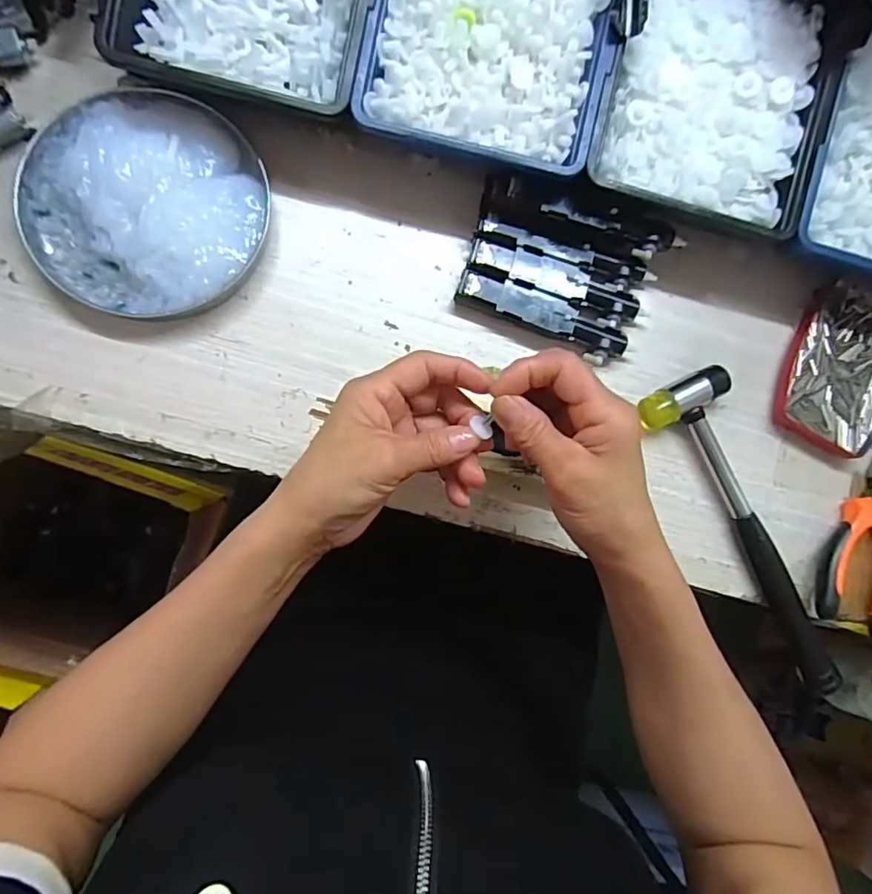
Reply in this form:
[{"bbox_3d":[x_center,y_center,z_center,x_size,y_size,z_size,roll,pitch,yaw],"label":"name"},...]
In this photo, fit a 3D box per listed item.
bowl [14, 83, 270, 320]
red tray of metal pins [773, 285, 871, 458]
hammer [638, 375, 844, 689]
[{"bbox_3d":[-0.180,-0.154,0.344,0.139,0.026,0.147,1,85,-8],"label":"bowl"},{"bbox_3d":[0.294,-0.057,0.401,0.085,0.014,0.117,22,83,-5],"label":"red tray of metal pins"},{"bbox_3d":[0.221,0.057,0.382,0.060,0.021,0.230,-29,90,-9],"label":"hammer"}]

